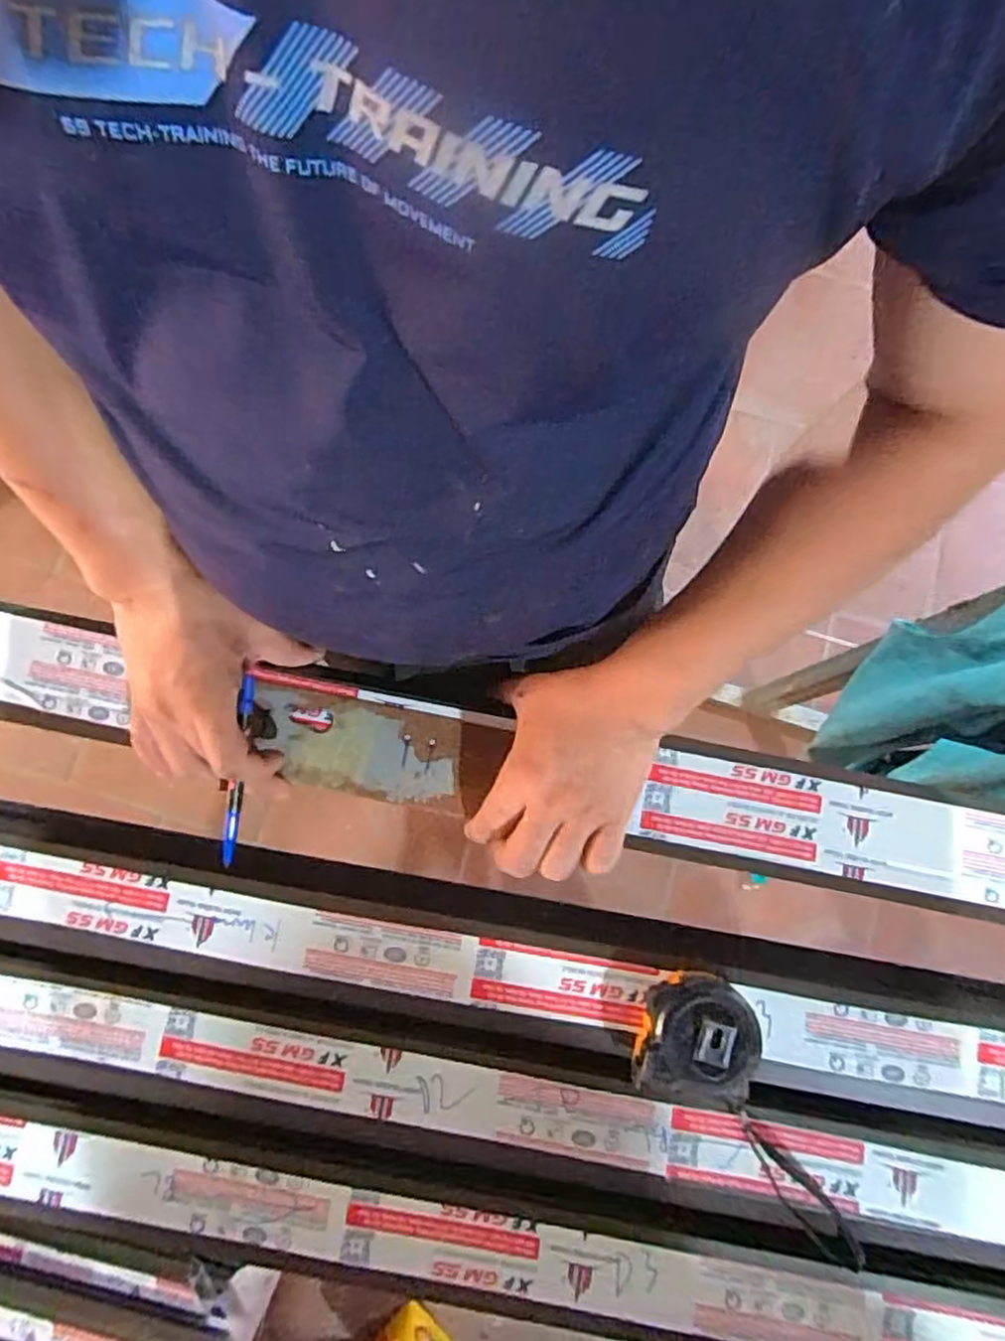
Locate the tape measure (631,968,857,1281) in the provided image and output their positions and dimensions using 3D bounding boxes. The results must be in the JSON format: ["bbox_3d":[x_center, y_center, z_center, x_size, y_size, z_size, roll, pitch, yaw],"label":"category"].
[{"bbox_3d":[0.175,0.287,0.444,0.205,0.040,0.084,39,81,6],"label":"tape measure"}]

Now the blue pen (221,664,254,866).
[{"bbox_3d":[-0.181,0.069,0.465,0.009,0.014,0.138,10,98,1],"label":"blue pen"}]

